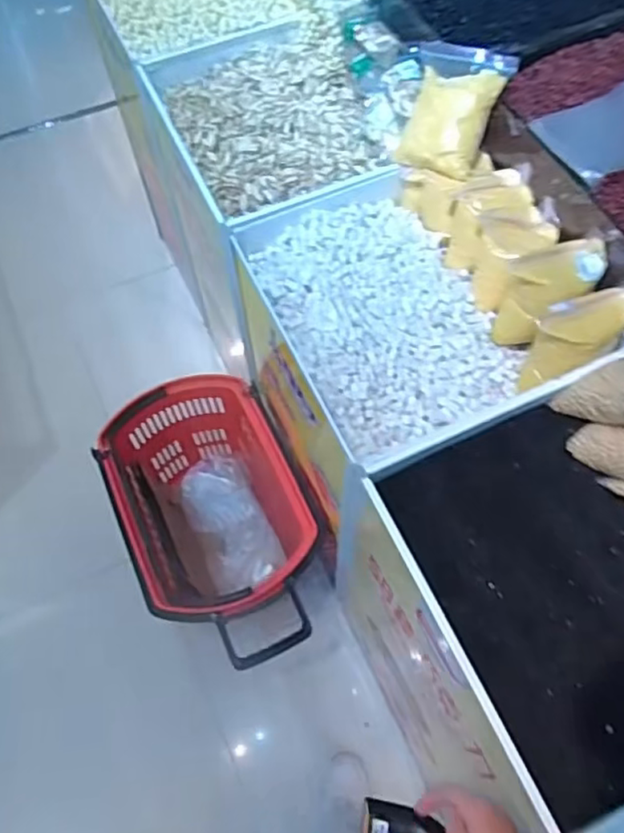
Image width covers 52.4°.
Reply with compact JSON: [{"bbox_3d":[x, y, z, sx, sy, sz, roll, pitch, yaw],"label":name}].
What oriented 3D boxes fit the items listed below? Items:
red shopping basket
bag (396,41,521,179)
[{"bbox_3d":[-0.180,0.232,1.313,0.337,0.335,0.554,-26,66,-13],"label":"red shopping basket"},{"bbox_3d":[0.190,-0.449,0.920,0.154,0.042,0.175,33,103,30],"label":"bag"}]

